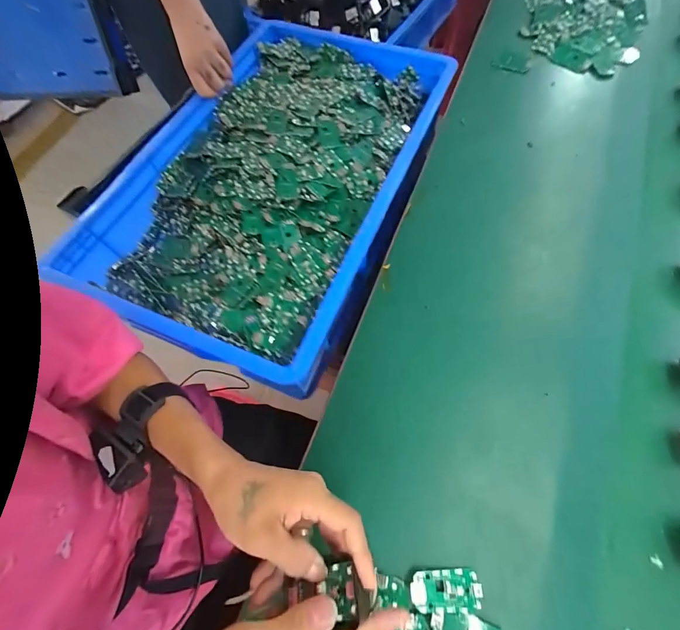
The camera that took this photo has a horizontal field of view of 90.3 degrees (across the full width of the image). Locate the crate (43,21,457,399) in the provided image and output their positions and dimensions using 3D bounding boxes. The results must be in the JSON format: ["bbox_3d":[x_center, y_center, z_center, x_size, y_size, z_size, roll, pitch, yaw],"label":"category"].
[{"bbox_3d":[-0.103,-0.255,0.550,0.428,0.108,0.624,20,70,10],"label":"crate"}]

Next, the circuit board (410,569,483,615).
[{"bbox_3d":[0.096,0.250,0.306,0.063,0.008,0.031,3,69,0],"label":"circuit board"}]

